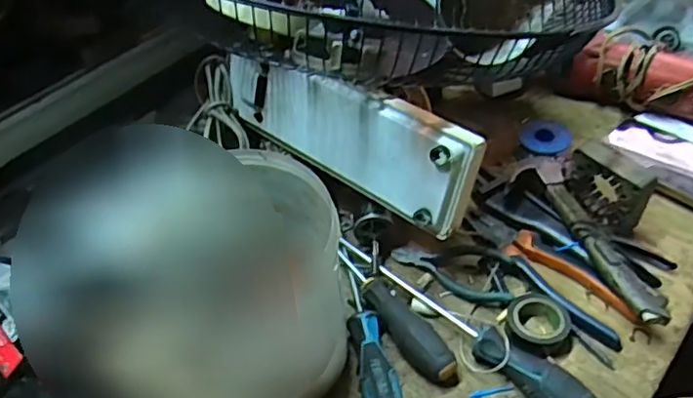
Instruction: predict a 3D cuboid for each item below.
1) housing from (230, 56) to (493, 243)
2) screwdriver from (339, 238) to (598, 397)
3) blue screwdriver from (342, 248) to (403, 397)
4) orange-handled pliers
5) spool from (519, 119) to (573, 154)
[{"bbox_3d":[-0.008,-0.066,0.580,0.278,0.106,0.027,33,36,28],"label":"housing"},{"bbox_3d":[0.096,0.109,0.525,0.267,0.031,0.030,32,56,29],"label":"screwdriver"},{"bbox_3d":[0.018,0.116,0.525,0.033,0.033,0.183,-9,46,-5],"label":"blue screwdriver"},{"bbox_3d":[0.189,0.063,0.569,0.047,0.012,0.178,-29,51,-23],"label":"orange-handled pliers"},{"bbox_3d":[0.216,-0.069,0.669,0.045,0.012,0.052,-35,54,-27],"label":"spool"}]

